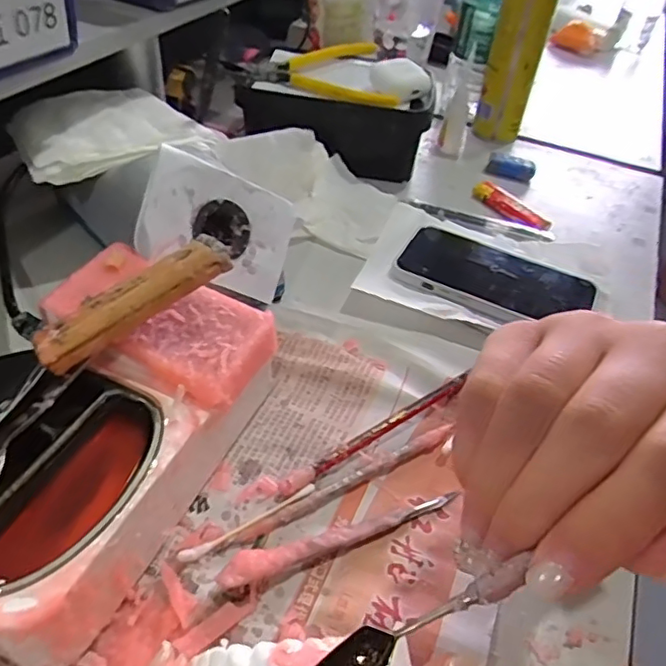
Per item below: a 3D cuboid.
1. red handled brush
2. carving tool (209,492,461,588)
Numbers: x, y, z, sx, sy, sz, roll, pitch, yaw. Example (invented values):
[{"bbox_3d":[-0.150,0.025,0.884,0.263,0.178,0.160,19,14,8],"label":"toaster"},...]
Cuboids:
[{"bbox_3d":[0.006,0.072,0.334,0.198,0.009,0.010,-28,54,-29],"label":"red handled brush"},{"bbox_3d":[0.008,0.103,0.298,0.129,0.013,0.015,-12,48,-18],"label":"carving tool"}]

